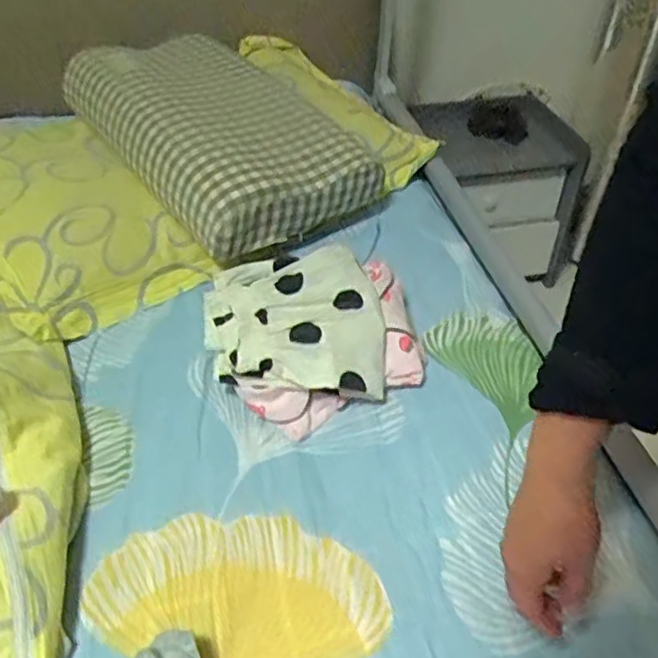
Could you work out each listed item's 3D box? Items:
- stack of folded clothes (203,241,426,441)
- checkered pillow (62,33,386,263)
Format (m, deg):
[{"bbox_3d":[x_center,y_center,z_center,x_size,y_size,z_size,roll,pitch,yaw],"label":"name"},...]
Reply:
[{"bbox_3d":[-0.015,0.004,0.785,0.244,0.105,0.194,-12,43,-13],"label":"stack of folded clothes"},{"bbox_3d":[-0.171,-0.323,1.046,0.301,0.110,0.494,-26,48,-26],"label":"checkered pillow"}]

